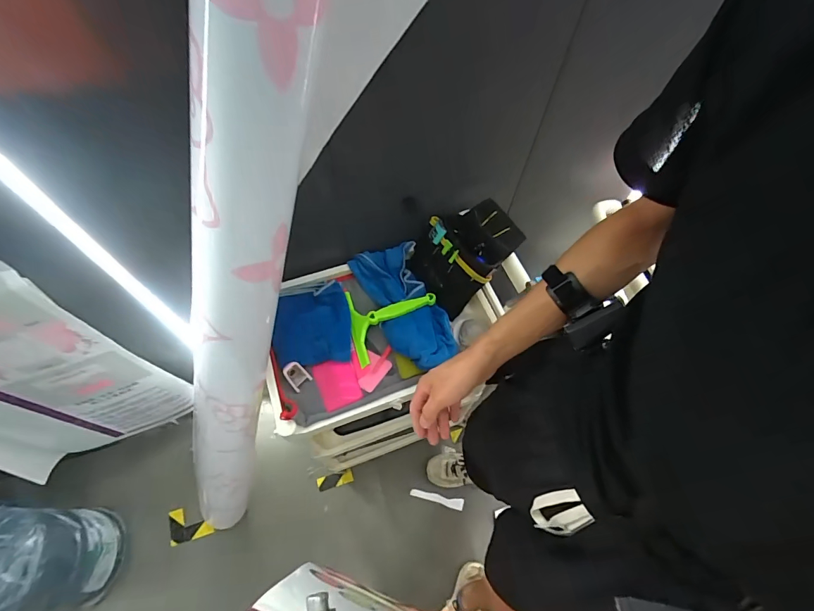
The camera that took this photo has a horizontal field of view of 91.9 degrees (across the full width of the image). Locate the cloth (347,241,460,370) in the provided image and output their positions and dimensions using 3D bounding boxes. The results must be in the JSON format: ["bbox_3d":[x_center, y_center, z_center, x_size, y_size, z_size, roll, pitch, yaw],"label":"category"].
[{"bbox_3d":[0.000,-0.002,0.848,0.148,0.045,0.300,-22,65,-12],"label":"cloth"}]

